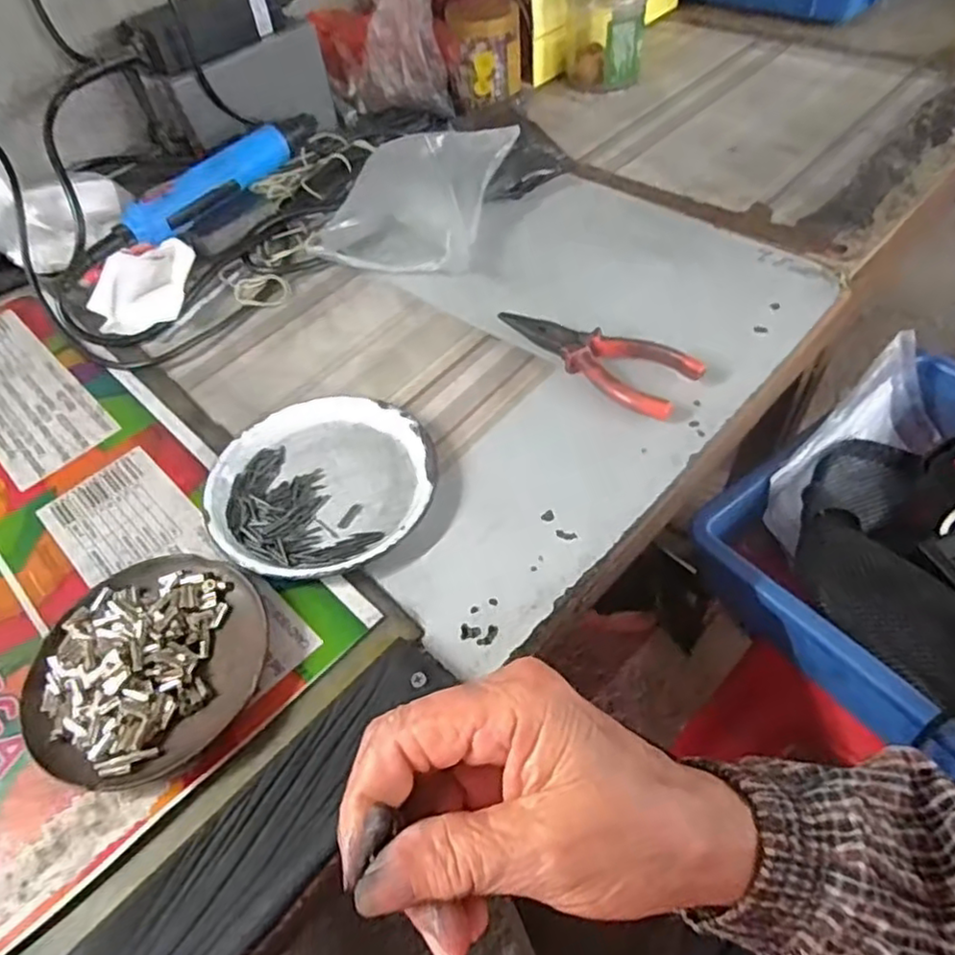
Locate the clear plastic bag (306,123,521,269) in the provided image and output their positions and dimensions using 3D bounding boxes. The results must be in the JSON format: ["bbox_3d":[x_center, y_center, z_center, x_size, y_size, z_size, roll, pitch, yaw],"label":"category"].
[{"bbox_3d":[-0.051,-0.241,0.569,0.131,0.045,0.162,12,54,14],"label":"clear plastic bag"}]

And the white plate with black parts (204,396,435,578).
[{"bbox_3d":[-0.094,0.003,0.400,0.131,0.016,0.133,-2,51,3],"label":"white plate with black parts"}]

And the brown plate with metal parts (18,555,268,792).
[{"bbox_3d":[-0.164,0.090,0.327,0.111,0.025,0.110,-2,51,3],"label":"brown plate with metal parts"}]

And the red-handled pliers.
[{"bbox_3d":[0.075,-0.082,0.449,0.142,0.019,0.048,28,59,24],"label":"red-handled pliers"}]

